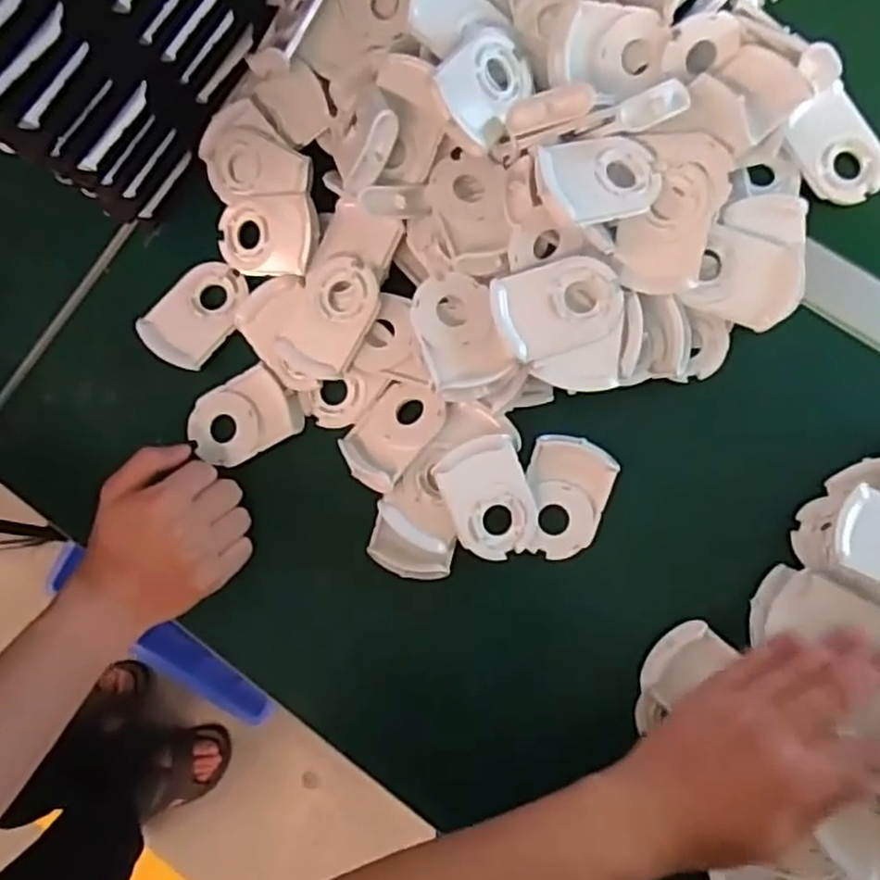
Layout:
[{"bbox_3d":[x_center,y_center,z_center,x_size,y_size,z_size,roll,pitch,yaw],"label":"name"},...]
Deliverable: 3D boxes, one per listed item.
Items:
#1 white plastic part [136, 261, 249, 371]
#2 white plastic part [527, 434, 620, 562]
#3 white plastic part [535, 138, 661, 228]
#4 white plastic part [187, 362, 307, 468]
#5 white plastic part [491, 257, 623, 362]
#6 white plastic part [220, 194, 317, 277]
[{"bbox_3d":[-0.185,-0.098,0.552,0.063,0.016,0.081,36,88,8],"label":"white plastic part"},{"bbox_3d":[0.088,0.041,0.515,0.056,0.008,0.082,16,86,7],"label":"white plastic part"},{"bbox_3d":[0.104,-0.165,0.470,0.081,0.012,0.053,-12,82,-18],"label":"white plastic part"},{"bbox_3d":[-0.146,-0.016,0.543,0.081,0.016,0.058,-26,82,2],"label":"white plastic part"},{"bbox_3d":[0.076,-0.087,0.469,0.079,0.012,0.057,-19,83,3],"label":"white plastic part"},{"bbox_3d":[-0.129,-0.150,0.547,0.077,0.026,0.054,6,85,6],"label":"white plastic part"}]

